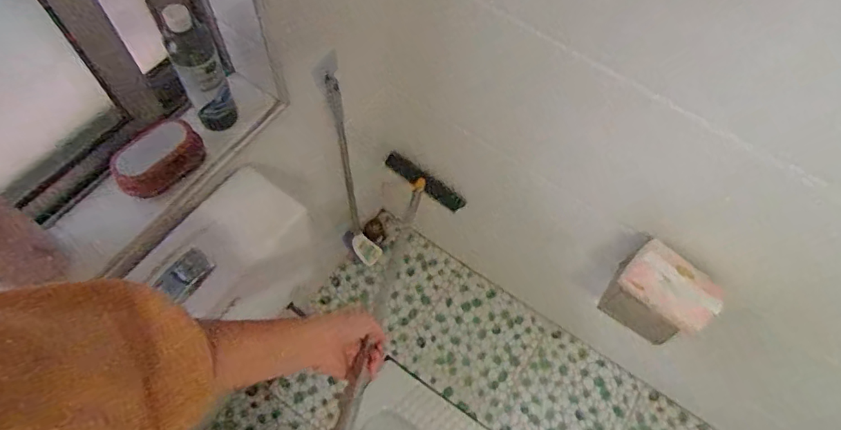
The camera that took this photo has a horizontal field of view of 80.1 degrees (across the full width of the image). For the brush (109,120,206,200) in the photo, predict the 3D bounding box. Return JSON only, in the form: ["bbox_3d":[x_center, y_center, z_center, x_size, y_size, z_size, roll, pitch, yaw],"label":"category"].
[{"bbox_3d":[-0.343,-0.073,0.654,0.113,0.062,0.051,-30,70,-18],"label":"brush"}]

